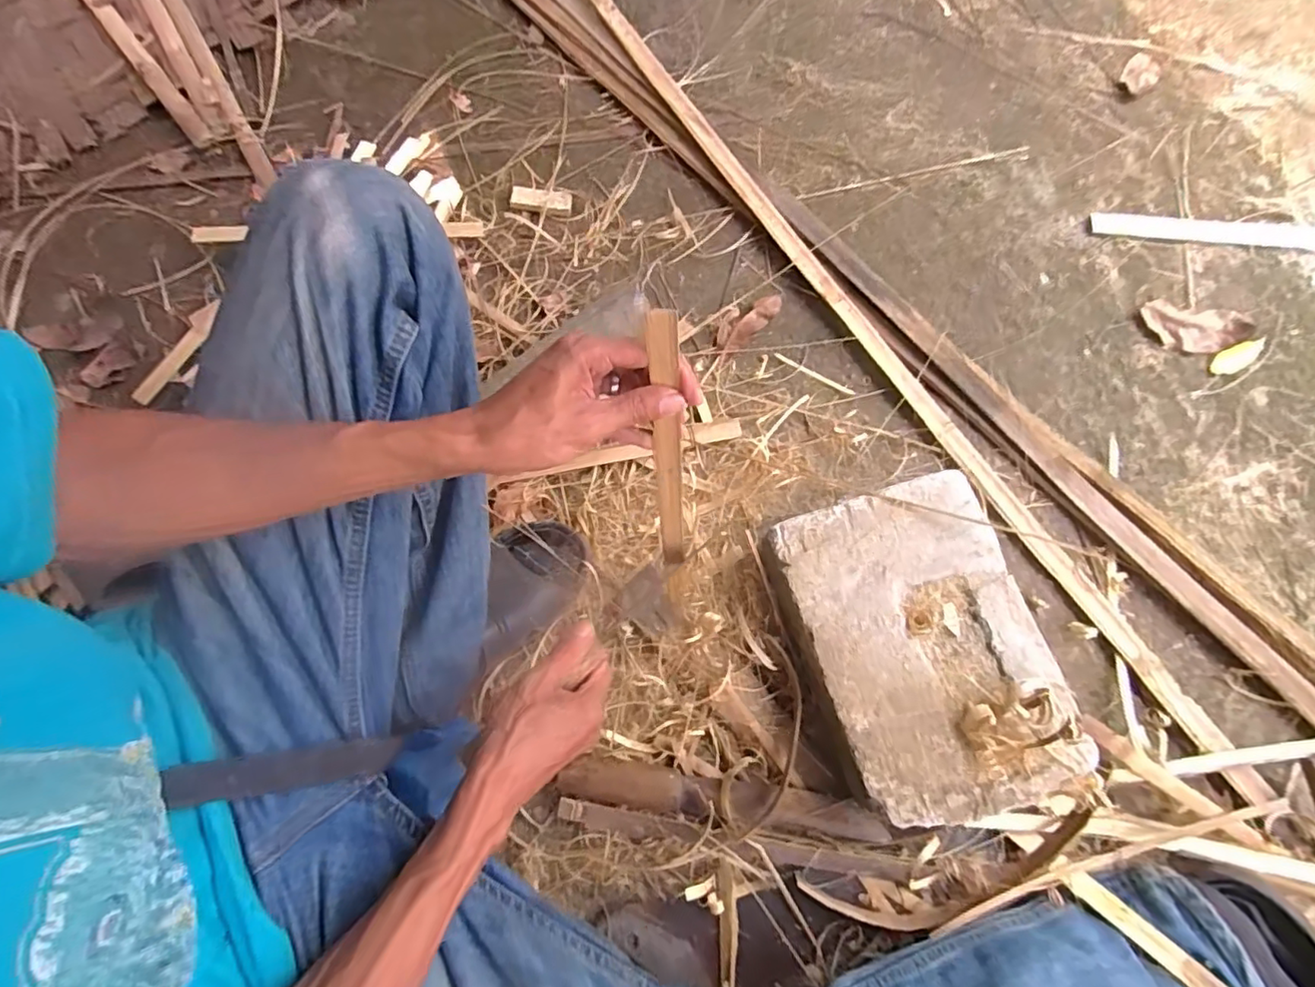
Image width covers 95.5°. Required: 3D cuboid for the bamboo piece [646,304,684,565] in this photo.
[{"bbox_3d":[0.008,-0.024,0.436,0.019,0.253,0.014,-3,50,1],"label":"bamboo piece"}]

